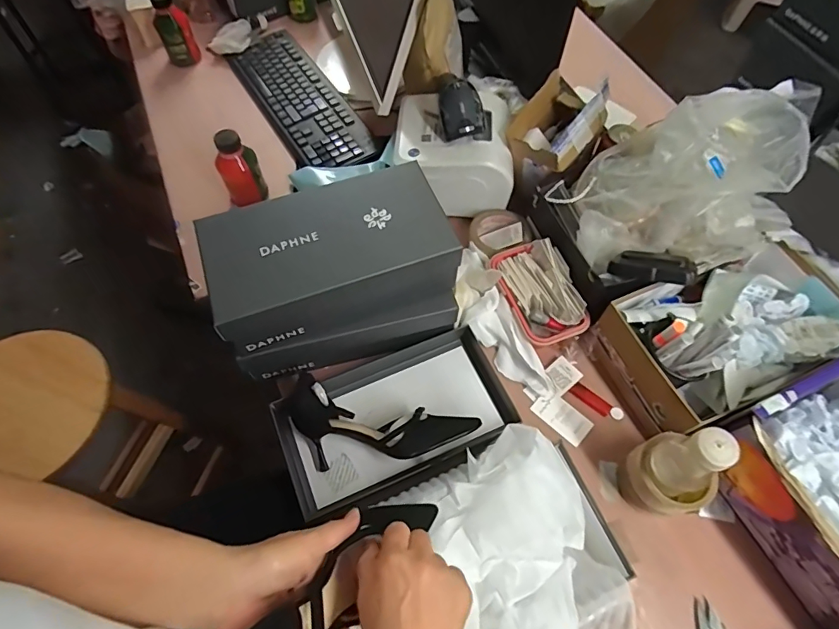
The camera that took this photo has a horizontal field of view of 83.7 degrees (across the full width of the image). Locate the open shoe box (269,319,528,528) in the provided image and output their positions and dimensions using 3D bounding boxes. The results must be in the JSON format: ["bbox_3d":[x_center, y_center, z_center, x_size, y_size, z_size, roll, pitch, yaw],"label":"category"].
[{"bbox_3d":[-0.026,0.142,0.630,0.311,0.100,0.175,-25,65,-13],"label":"open shoe box"}]

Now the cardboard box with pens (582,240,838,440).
[{"bbox_3d":[0.421,0.022,0.645,0.312,0.144,0.178,-20,64,-10],"label":"cardboard box with pens"}]

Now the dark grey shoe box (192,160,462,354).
[{"bbox_3d":[-0.115,-0.075,0.610,0.294,0.104,0.156,-19,64,-10],"label":"dark grey shoe box"}]

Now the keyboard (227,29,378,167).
[{"bbox_3d":[-0.243,-0.433,0.941,0.145,0.022,0.411,-30,66,-15],"label":"keyboard"}]

